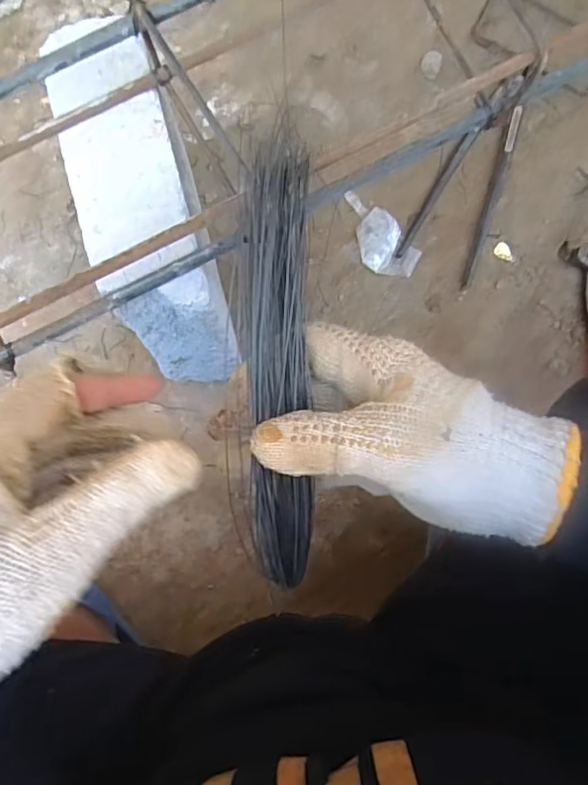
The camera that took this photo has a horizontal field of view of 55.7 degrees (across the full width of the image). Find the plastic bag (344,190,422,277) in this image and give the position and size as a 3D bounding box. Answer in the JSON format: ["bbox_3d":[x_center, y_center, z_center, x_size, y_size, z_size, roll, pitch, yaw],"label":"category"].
[{"bbox_3d":[0.085,-0.163,0.578,0.049,0.006,0.102,-38,90,-1],"label":"plastic bag"}]

